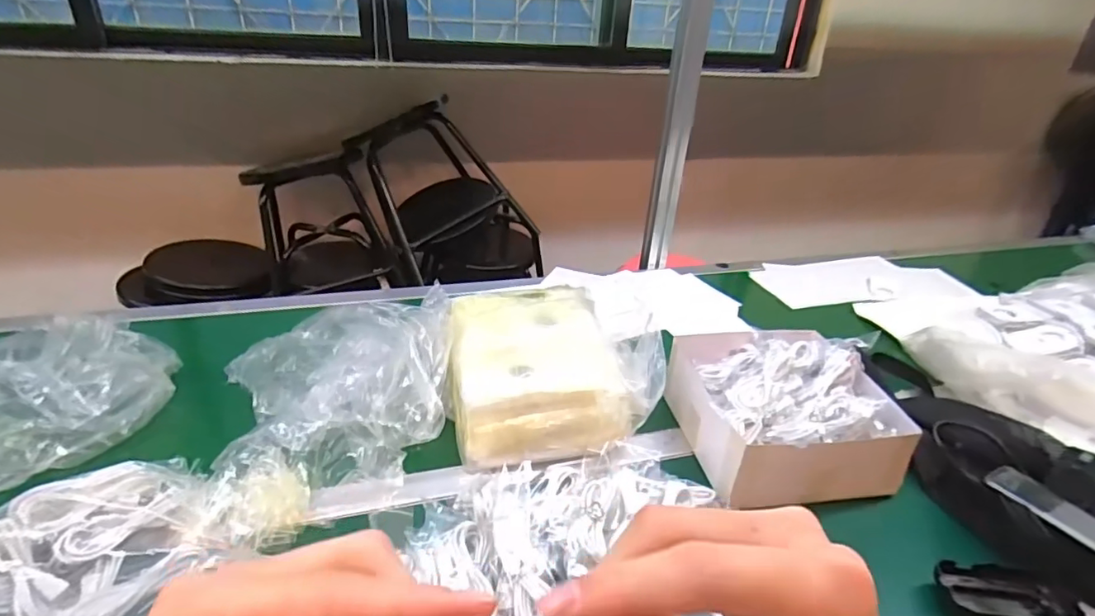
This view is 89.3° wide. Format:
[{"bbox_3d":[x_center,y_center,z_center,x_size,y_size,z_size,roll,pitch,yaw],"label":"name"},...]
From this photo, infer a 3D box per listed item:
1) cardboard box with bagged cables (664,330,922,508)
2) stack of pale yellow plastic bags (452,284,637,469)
[{"bbox_3d":[0.272,0.110,0.652,0.204,0.102,0.203,-2,30,-9],"label":"cardboard box with bagged cables"},{"bbox_3d":[-0.021,0.068,0.683,0.187,0.114,0.228,-3,30,-11],"label":"stack of pale yellow plastic bags"}]

